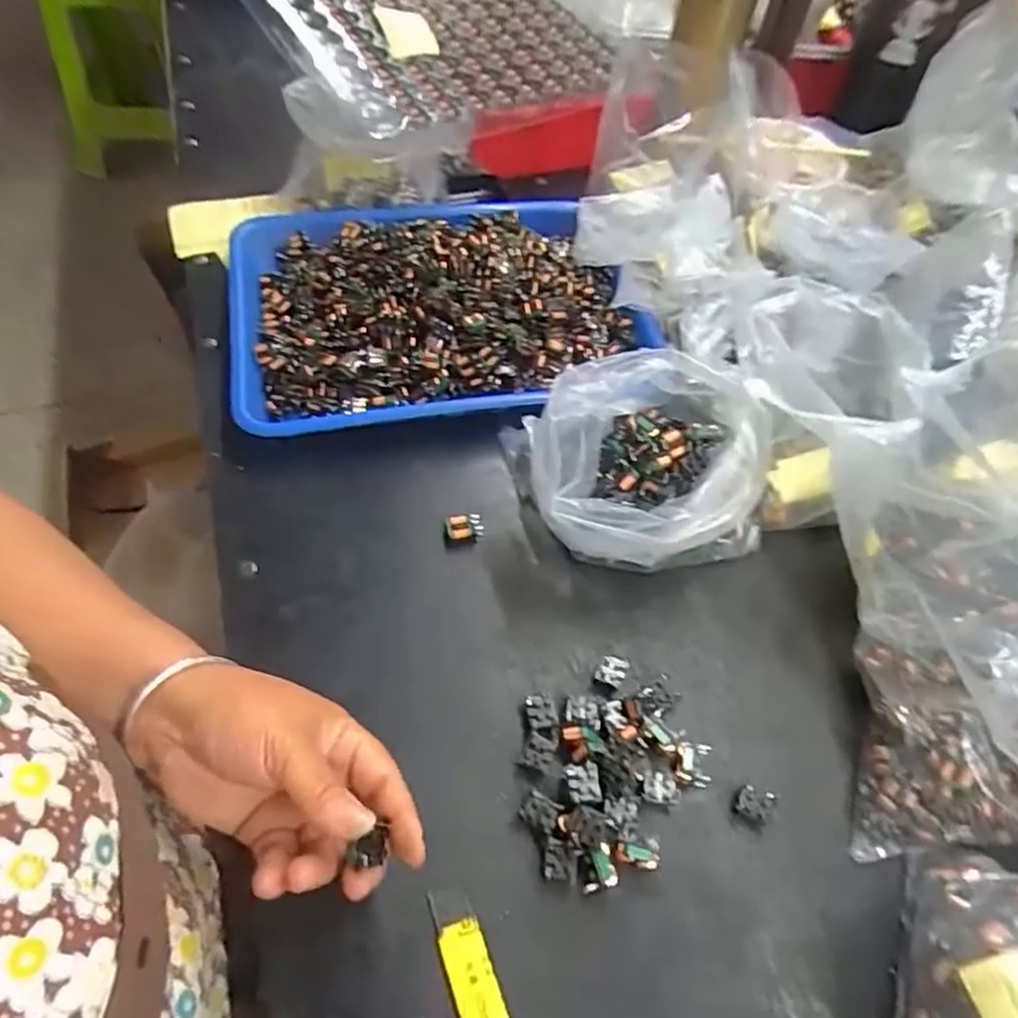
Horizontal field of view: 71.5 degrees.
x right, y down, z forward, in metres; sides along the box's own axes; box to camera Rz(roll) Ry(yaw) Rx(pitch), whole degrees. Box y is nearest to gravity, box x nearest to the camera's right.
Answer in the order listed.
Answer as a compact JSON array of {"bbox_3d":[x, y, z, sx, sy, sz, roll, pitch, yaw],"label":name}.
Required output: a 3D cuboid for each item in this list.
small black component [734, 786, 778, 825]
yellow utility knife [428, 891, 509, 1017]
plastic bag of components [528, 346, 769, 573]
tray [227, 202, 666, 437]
[{"bbox_3d":[0.137,0.164,0.393,0.019,0.011,0.016,23,57,9],"label":"small black component"},{"bbox_3d":[-0.015,0.231,0.333,0.022,0.004,0.096,-16,59,-16],"label":"yellow utility knife"},{"bbox_3d":[0.085,-0.018,0.459,0.153,0.104,0.116,-4,55,-8],"label":"plastic bag of components"},{"bbox_3d":[-0.056,-0.178,0.574,0.330,0.071,0.246,-8,57,-11],"label":"tray"}]

